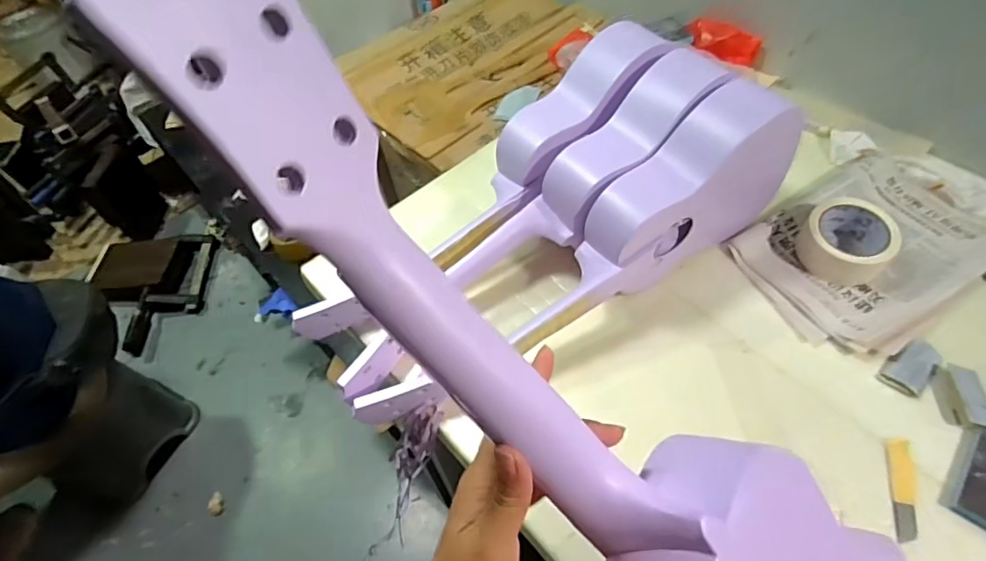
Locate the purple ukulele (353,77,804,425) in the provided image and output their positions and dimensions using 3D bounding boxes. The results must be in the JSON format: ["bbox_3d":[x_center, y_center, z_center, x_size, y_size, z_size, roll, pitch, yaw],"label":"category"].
[{"bbox_3d":[0.138,-0.028,0.646,0.486,0.186,0.078,-37,58,-3],"label":"purple ukulele"}]

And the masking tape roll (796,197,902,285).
[{"bbox_3d":[0.432,-0.052,0.674,0.086,0.058,0.090,-2,54,3],"label":"masking tape roll"}]

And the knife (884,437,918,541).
[{"bbox_3d":[0.397,0.201,0.532,0.021,0.014,0.095,12,56,13],"label":"knife"}]

